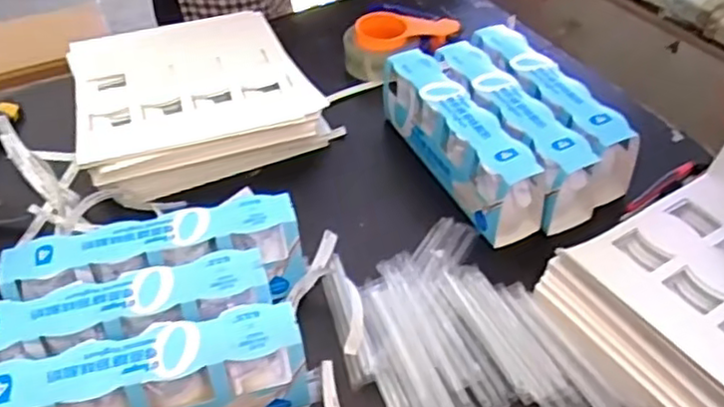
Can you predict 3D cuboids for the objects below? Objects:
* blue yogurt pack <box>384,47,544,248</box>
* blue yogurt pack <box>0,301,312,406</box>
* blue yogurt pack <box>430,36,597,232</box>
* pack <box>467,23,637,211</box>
[{"bbox_3d":[0.116,-0.077,0.813,0.068,0.094,0.265,-19,49,-18],"label":"blue yogurt pack"},{"bbox_3d":[-0.184,0.157,0.568,0.270,0.084,0.064,-12,47,-12],"label":"blue yogurt pack"},{"bbox_3d":[0.180,-0.098,0.820,0.075,0.082,0.270,-18,48,-18],"label":"blue yogurt pack"},{"bbox_3d":[0.227,-0.120,0.843,0.069,0.089,0.272,-19,47,-18],"label":"pack"}]

